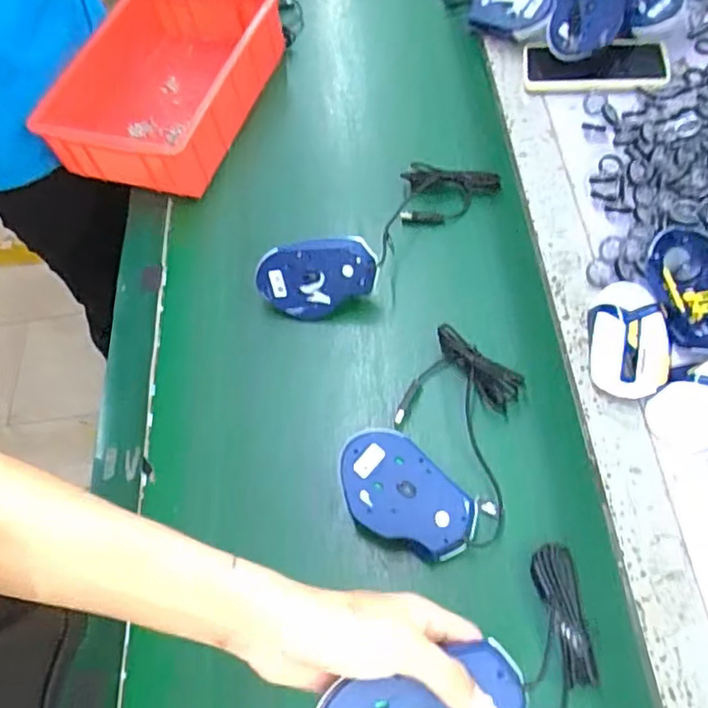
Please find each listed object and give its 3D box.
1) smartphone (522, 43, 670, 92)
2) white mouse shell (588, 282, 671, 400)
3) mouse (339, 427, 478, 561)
[{"bbox_3d":[0.285,-0.343,0.728,0.161,0.012,0.065,3,79,12],"label":"smartphone"},{"bbox_3d":[0.250,-0.019,0.552,0.069,0.035,0.116,5,63,6],"label":"white mouse shell"},{"bbox_3d":[0.041,0.120,0.507,0.118,0.045,0.074,41,72,21],"label":"mouse"}]

